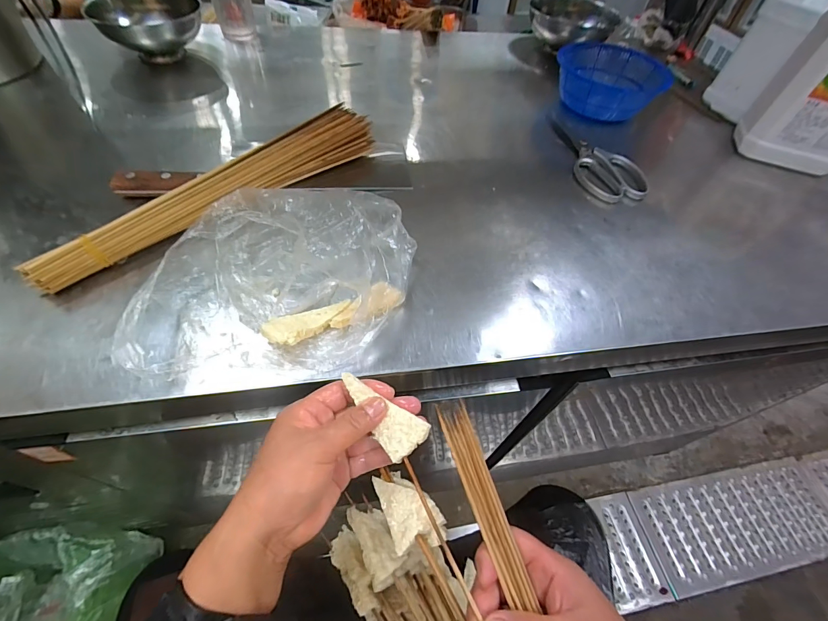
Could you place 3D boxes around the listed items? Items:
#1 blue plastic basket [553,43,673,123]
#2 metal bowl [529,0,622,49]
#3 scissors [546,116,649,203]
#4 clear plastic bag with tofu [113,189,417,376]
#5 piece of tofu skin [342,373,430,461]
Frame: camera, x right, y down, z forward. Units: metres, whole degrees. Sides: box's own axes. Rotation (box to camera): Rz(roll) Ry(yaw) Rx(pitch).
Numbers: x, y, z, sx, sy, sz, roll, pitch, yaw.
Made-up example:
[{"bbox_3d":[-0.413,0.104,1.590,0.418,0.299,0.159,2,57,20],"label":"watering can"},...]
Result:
[{"bbox_3d":[0.334,-0.400,0.660,0.179,0.055,0.170,17,55,8],"label":"blue plastic basket"},{"bbox_3d":[0.330,-0.605,0.795,0.179,0.059,0.171,13,55,5],"label":"metal bowl"},{"bbox_3d":[0.263,-0.229,0.556,0.092,0.011,0.184,-12,60,-8],"label":"scissors"},{"bbox_3d":[-0.118,-0.037,0.344,0.253,0.093,0.160,-10,55,-12],"label":"clear plastic bag with tofu"},{"bbox_3d":[-0.026,0.078,0.277,0.073,0.005,0.030,29,85,14],"label":"piece of tofu skin"}]

